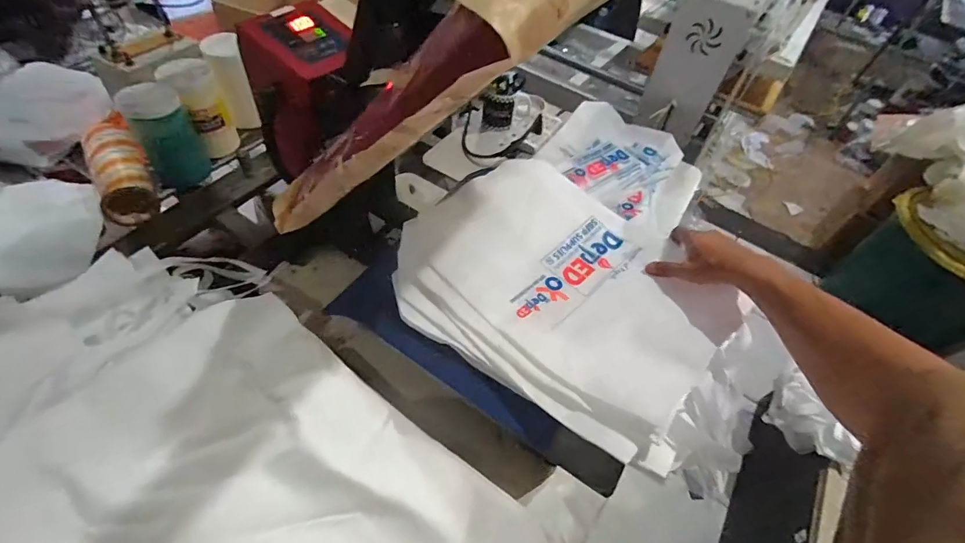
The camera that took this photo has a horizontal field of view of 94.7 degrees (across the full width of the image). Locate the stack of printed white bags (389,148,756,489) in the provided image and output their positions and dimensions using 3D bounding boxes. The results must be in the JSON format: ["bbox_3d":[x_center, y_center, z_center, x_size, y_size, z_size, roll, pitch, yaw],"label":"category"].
[{"bbox_3d":[0.111,0.007,0.601,0.403,0.055,0.328,31,57,24],"label":"stack of printed white bags"}]

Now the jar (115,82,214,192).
[{"bbox_3d":[-0.575,-0.242,0.812,0.097,0.174,0.115,-27,55,-20],"label":"jar"}]

